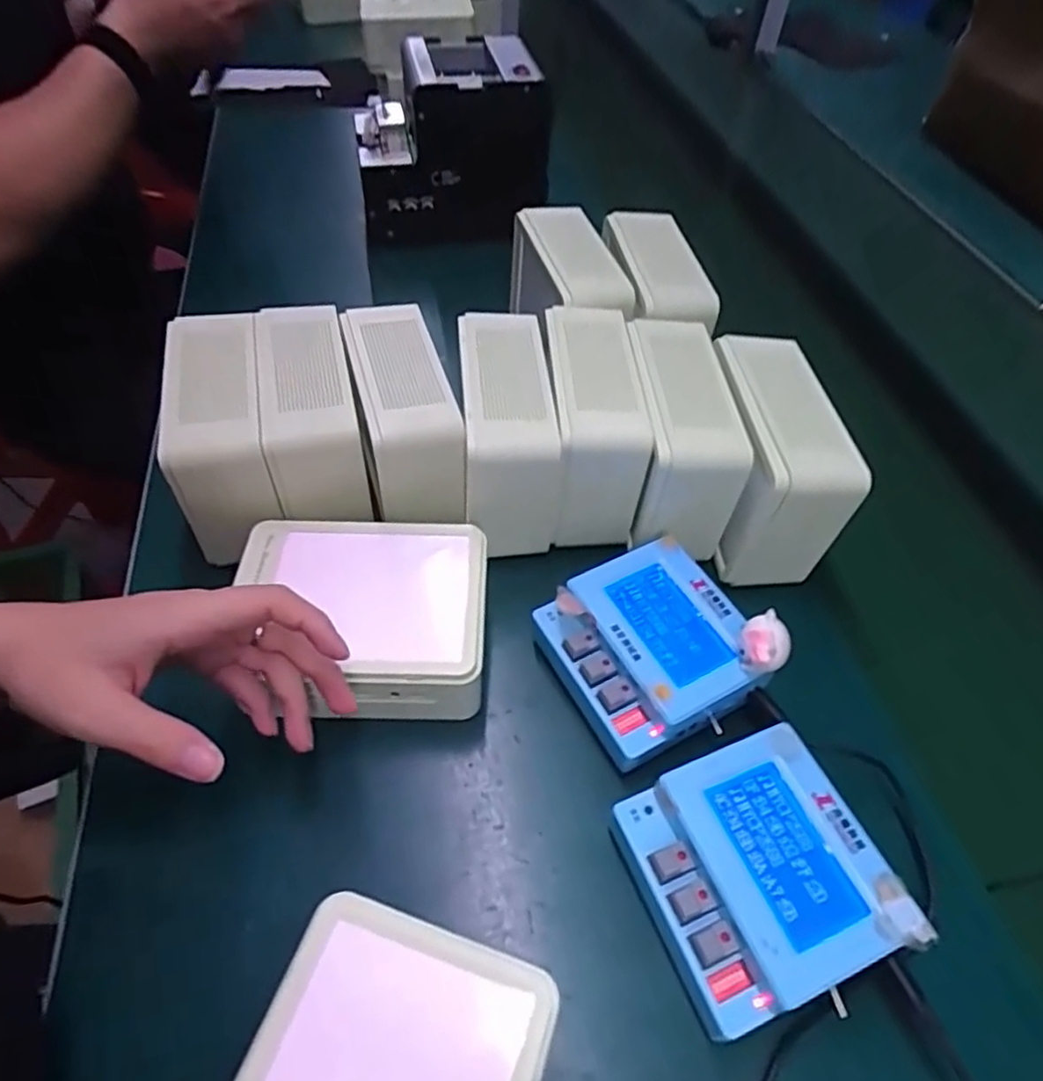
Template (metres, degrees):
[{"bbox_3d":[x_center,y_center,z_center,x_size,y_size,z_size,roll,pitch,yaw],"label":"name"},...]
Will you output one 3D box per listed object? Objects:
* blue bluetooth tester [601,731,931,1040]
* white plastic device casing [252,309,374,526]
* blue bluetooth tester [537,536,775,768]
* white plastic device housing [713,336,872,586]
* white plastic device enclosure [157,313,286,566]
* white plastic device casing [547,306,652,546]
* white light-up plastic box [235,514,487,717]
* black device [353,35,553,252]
[{"bbox_3d":[0.106,0.157,0.316,0.100,0.048,0.101,-18,55,-17],"label":"blue bluetooth tester"},{"bbox_3d":[-0.135,-0.080,0.433,0.056,0.066,0.140,-11,53,-12],"label":"white plastic device casing"},{"bbox_3d":[0.070,0.064,0.388,0.101,0.049,0.102,-20,55,-19],"label":"blue bluetooth tester"},{"bbox_3d":[0.159,-0.055,0.446,0.064,0.097,0.136,1,51,-3],"label":"white plastic device housing"},{"bbox_3d":[-0.189,-0.068,0.431,0.060,0.082,0.147,-11,53,-12],"label":"white plastic device enclosure"},{"bbox_3d":[0.047,-0.079,0.460,0.052,0.091,0.135,-1,51,-4],"label":"white plastic device casing"},{"bbox_3d":[-0.091,0.046,0.394,0.135,0.057,0.100,2,51,-1],"label":"white light-up plastic box"},{"bbox_3d":[-0.082,-0.418,0.718,0.190,0.157,0.134,-11,53,-12],"label":"black device"}]

